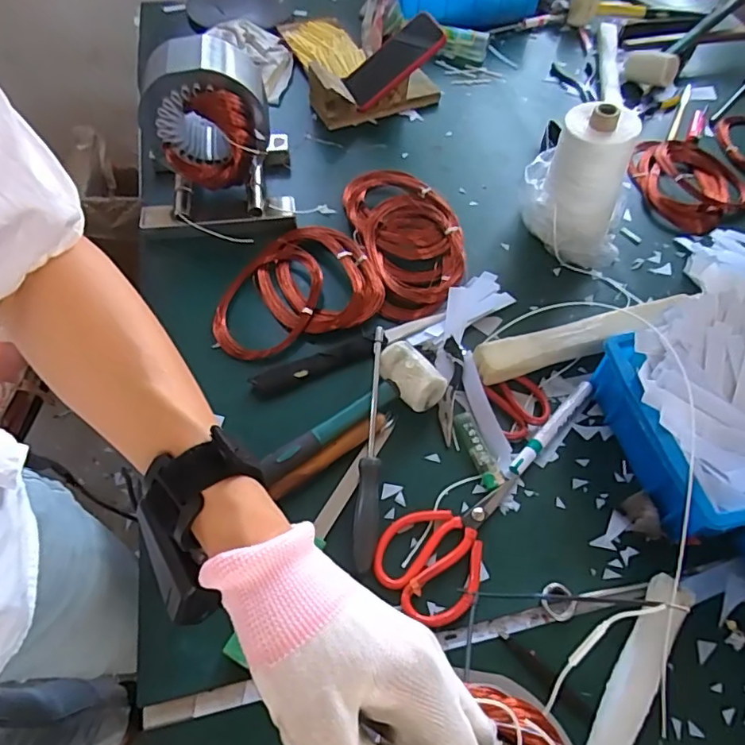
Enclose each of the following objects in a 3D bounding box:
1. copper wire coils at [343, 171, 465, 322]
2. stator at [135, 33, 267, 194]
[{"bbox_3d":[0.046,-0.183,0.706,0.131,0.026,0.251,-13,59,-11],"label":"copper wire coils"},{"bbox_3d":[-0.206,-0.314,0.665,0.143,0.138,0.143,1,57,-2],"label":"stator"}]

